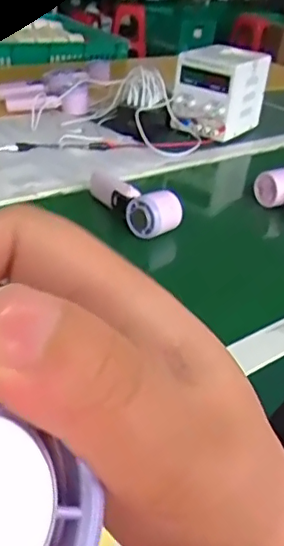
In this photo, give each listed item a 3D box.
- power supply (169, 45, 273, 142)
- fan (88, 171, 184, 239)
[{"bbox_3d":[0.166,-0.384,1.213,0.129,0.157,0.192,27,36,31],"label":"power supply"},{"bbox_3d":[-0.011,-0.109,0.812,0.056,0.051,0.163,-12,35,-30],"label":"fan"}]

